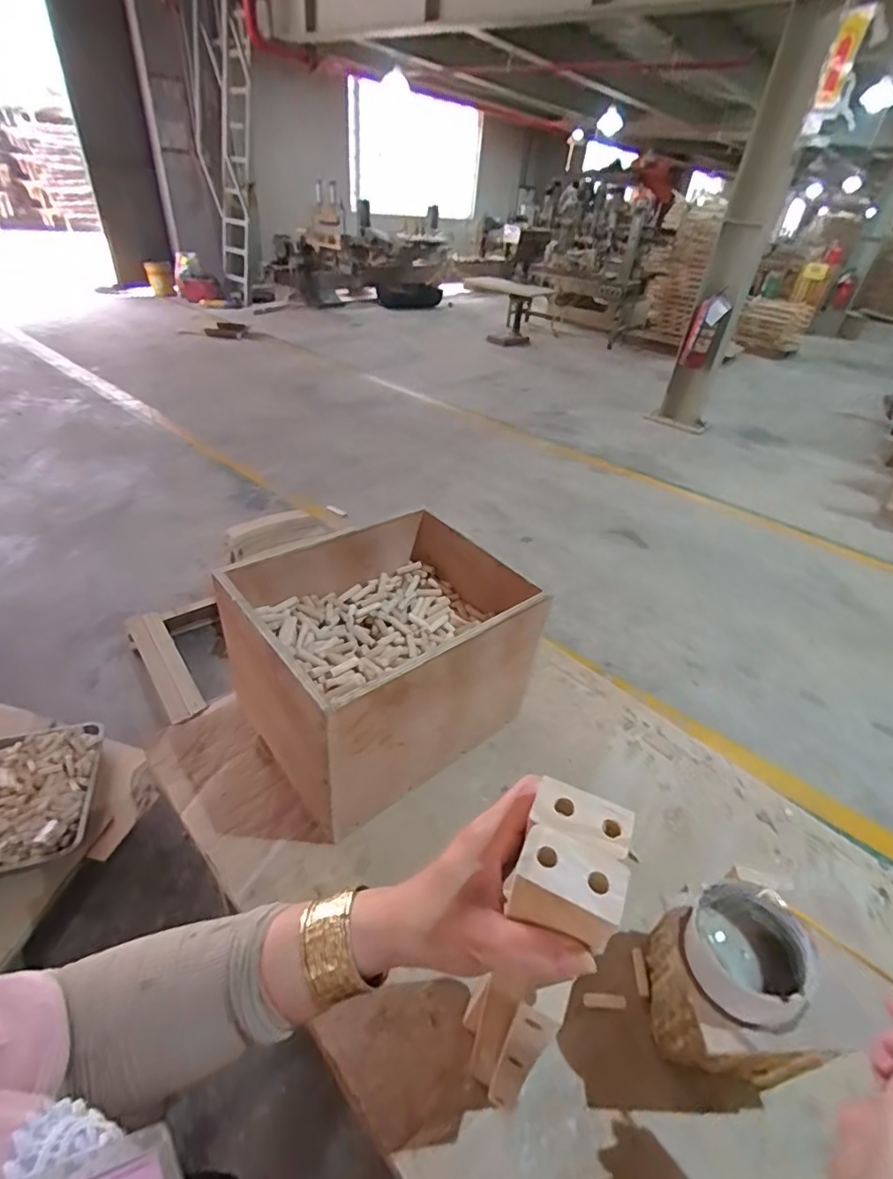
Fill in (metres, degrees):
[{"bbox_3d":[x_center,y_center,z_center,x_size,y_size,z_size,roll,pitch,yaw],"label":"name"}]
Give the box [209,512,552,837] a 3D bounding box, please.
[{"bbox_3d":[-0.079,0.079,0.676,0.309,0.207,0.255,-23,46,-32],"label":"box"}]

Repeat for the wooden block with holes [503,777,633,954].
[{"bbox_3d":[0.062,0.134,0.258,0.047,0.038,0.058,15,38,12],"label":"wooden block with holes"}]

